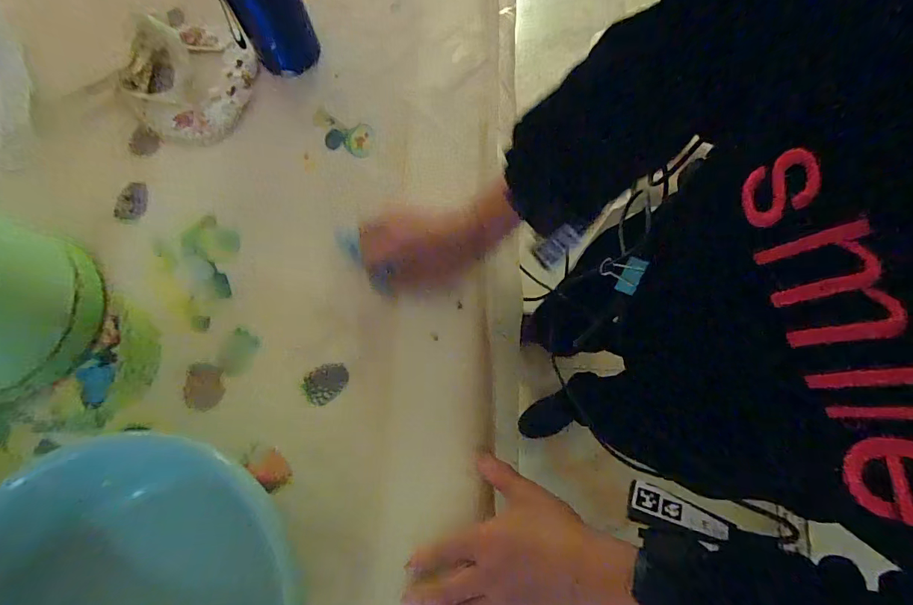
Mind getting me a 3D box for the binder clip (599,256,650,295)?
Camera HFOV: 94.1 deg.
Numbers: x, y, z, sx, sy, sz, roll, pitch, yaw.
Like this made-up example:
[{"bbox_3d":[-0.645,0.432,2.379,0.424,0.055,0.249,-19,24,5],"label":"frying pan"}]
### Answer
[{"bbox_3d":[0.149,-0.026,0.379,0.039,0.016,0.032,33,101,51],"label":"binder clip"}]

